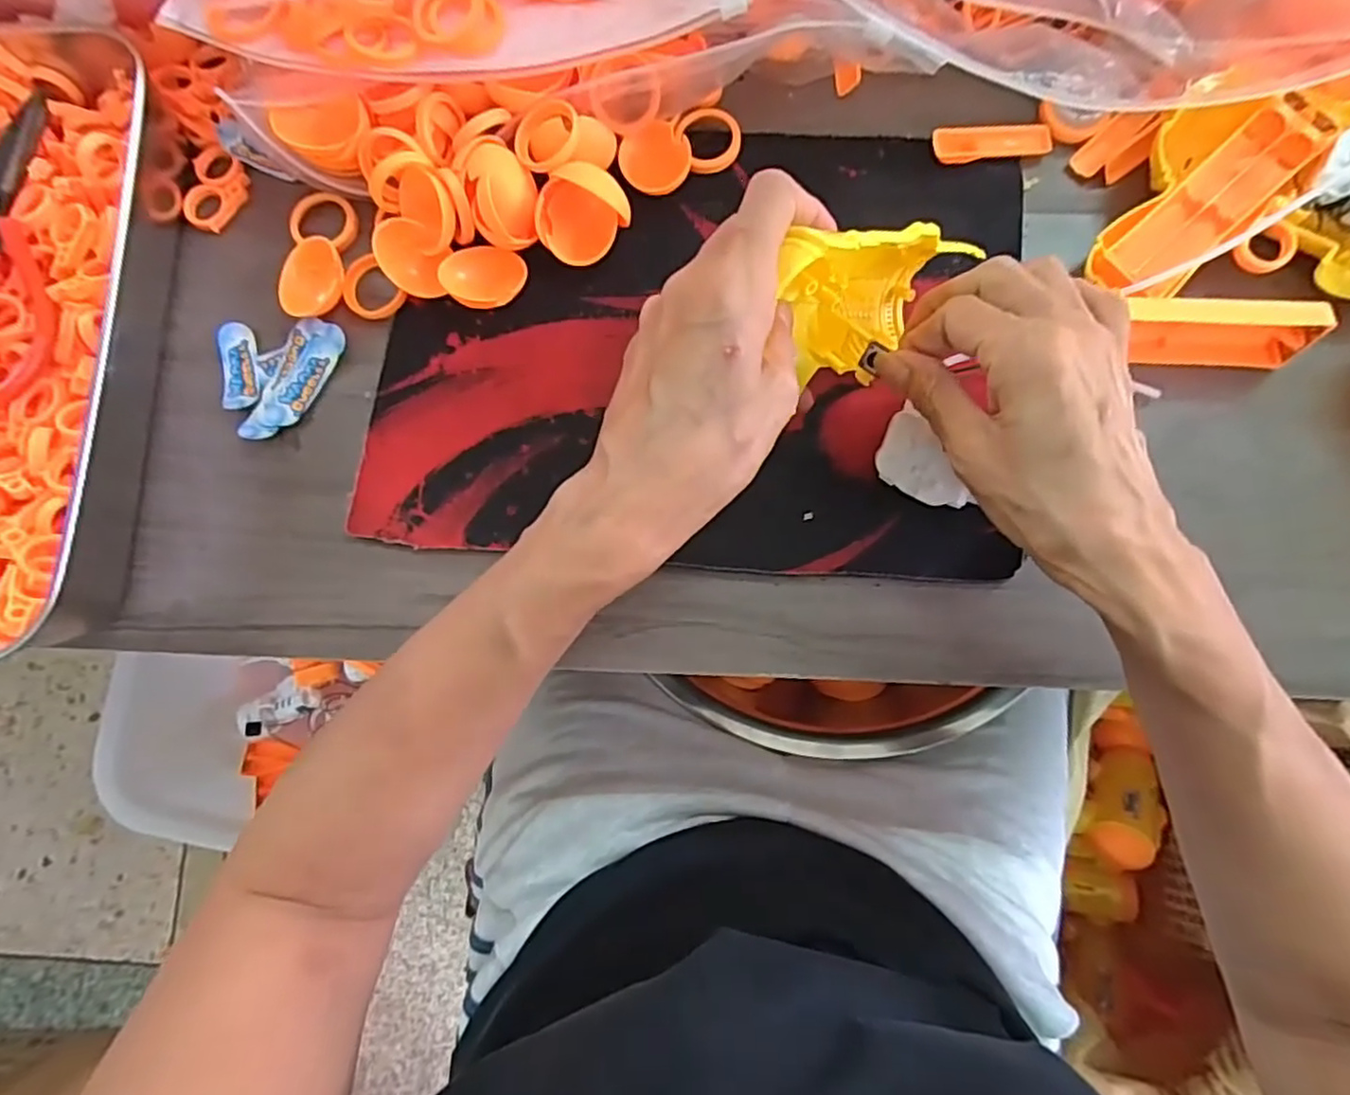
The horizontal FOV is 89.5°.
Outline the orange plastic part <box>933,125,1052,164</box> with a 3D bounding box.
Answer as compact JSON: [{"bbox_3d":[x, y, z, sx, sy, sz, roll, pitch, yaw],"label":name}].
[{"bbox_3d":[0.164,-0.212,0.353,0.062,0.008,0.018,-8,81,2],"label":"orange plastic part"}]

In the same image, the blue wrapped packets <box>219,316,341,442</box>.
[{"bbox_3d":[-0.207,-0.087,0.354,0.062,0.007,0.063,0,81,3],"label":"blue wrapped packets"}]

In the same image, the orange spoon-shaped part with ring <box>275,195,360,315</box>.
[{"bbox_3d":[-0.189,-0.155,0.361,0.032,0.015,0.071,-1,81,3],"label":"orange spoon-shaped part with ring"}]

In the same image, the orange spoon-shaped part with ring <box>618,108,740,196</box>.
[{"bbox_3d":[0.003,-0.210,0.359,0.064,0.014,0.038,-28,81,-2],"label":"orange spoon-shaped part with ring"}]

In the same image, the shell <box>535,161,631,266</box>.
[{"bbox_3d":[-0.047,-0.167,0.343,0.036,0.030,0.043,39,85,8],"label":"shell"}]

